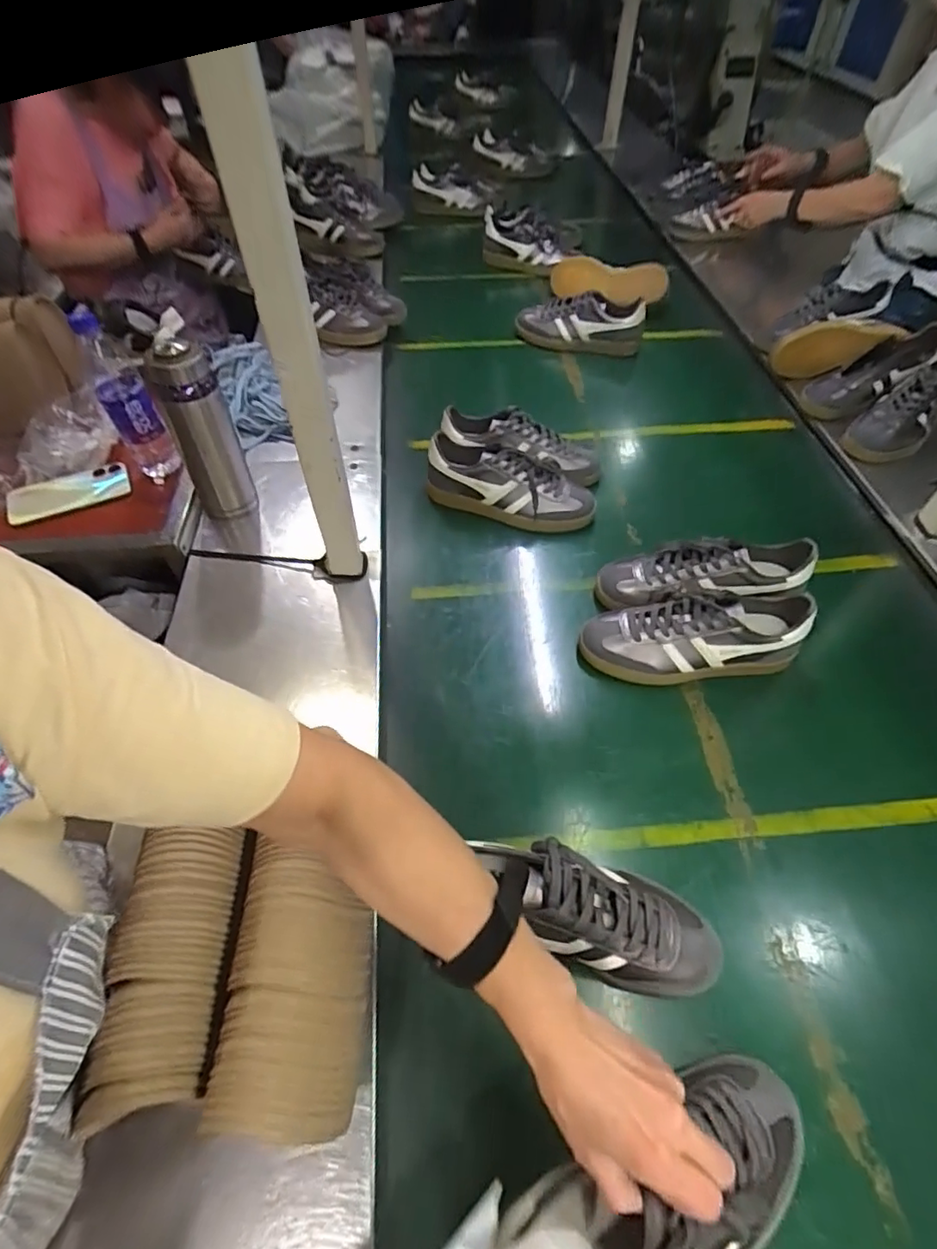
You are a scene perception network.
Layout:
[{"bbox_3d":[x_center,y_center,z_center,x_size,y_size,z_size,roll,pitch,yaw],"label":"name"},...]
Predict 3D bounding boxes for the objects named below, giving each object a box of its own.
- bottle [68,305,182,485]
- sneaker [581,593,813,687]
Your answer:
[{"bbox_3d":[-0.482,-0.314,0.799,0.066,0.220,0.055,-29,58,-20],"label":"bottle"},{"bbox_3d":[0.274,0.014,0.693,0.249,0.100,0.085,-2,53,-2],"label":"sneaker"}]

